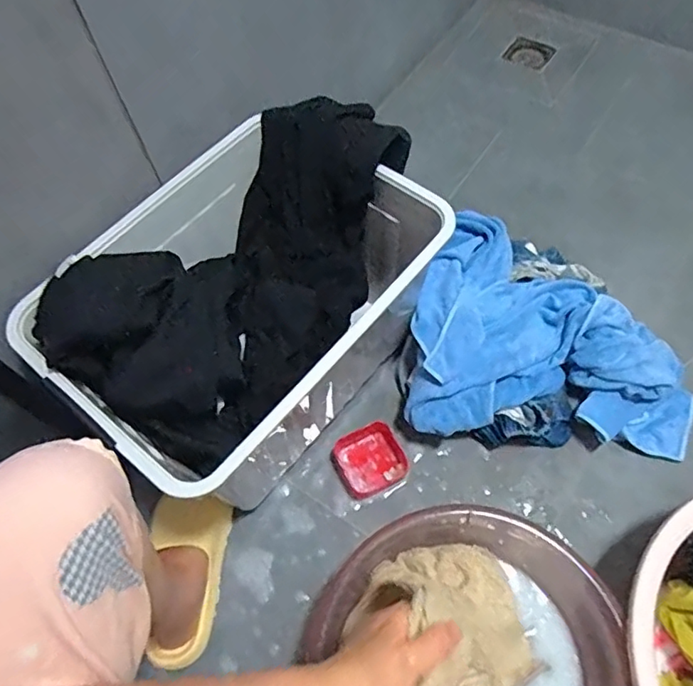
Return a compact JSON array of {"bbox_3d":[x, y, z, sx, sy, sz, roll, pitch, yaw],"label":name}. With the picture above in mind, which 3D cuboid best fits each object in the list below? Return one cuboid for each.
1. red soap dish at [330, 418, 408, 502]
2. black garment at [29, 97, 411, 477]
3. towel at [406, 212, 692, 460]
[{"bbox_3d":[0.034,0.174,0.831,0.098,0.026,0.095,-26,64,-10],"label":"red soap dish"},{"bbox_3d":[-0.111,-0.101,0.712,0.263,0.161,0.497,36,70,20],"label":"black garment"},{"bbox_3d":[0.303,-0.032,0.849,0.405,0.120,0.357,2,62,5],"label":"towel"}]

